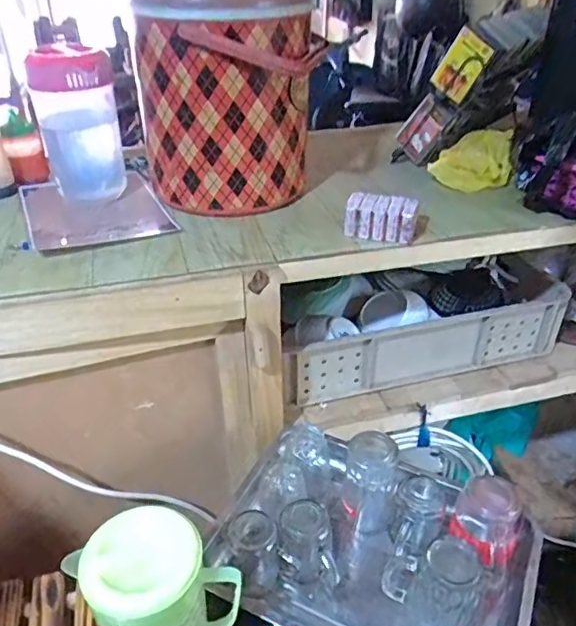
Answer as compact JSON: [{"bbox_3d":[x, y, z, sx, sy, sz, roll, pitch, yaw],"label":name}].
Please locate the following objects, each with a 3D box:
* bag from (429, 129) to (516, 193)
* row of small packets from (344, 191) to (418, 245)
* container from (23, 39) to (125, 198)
[{"bbox_3d":[0.332,-0.273,1.004,0.143,0.084,0.075,-5,36,-7],"label":"bag"},{"bbox_3d":[0.138,-0.145,0.837,0.104,0.060,0.046,14,38,19],"label":"row of small packets"},{"bbox_3d":[-0.342,-0.312,0.928,0.116,0.224,0.125,-12,37,-17],"label":"container"}]

